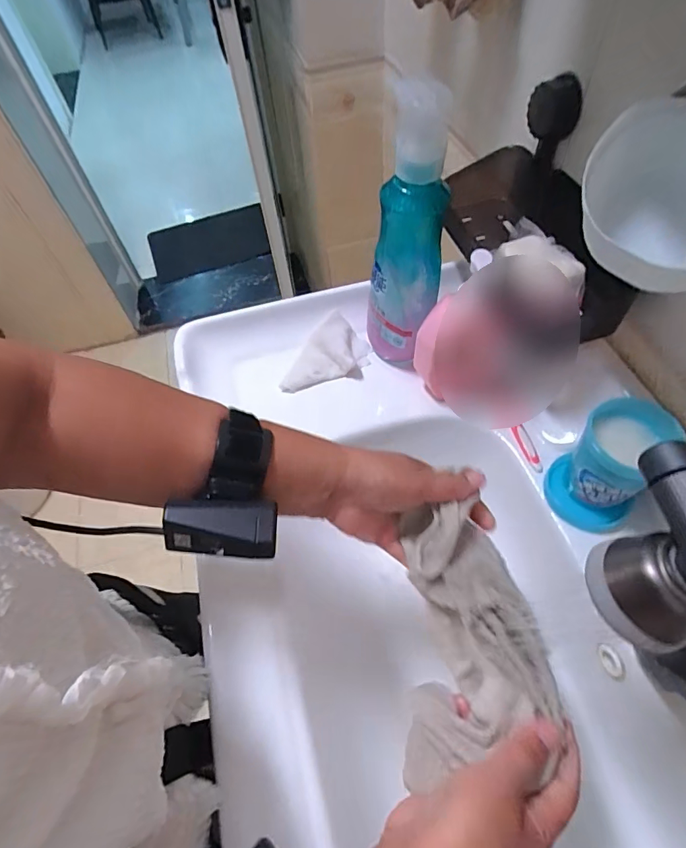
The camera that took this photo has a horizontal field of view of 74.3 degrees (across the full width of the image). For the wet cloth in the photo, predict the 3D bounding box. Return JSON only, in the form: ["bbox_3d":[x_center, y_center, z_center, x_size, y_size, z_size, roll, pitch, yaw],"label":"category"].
[{"bbox_3d":[0.095,0.152,0.326,0.098,0.060,0.170,0,57,5],"label":"wet cloth"}]

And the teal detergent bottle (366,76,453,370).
[{"bbox_3d":[0.062,-0.173,0.485,0.079,0.305,0.065,-3,56,3],"label":"teal detergent bottle"}]

